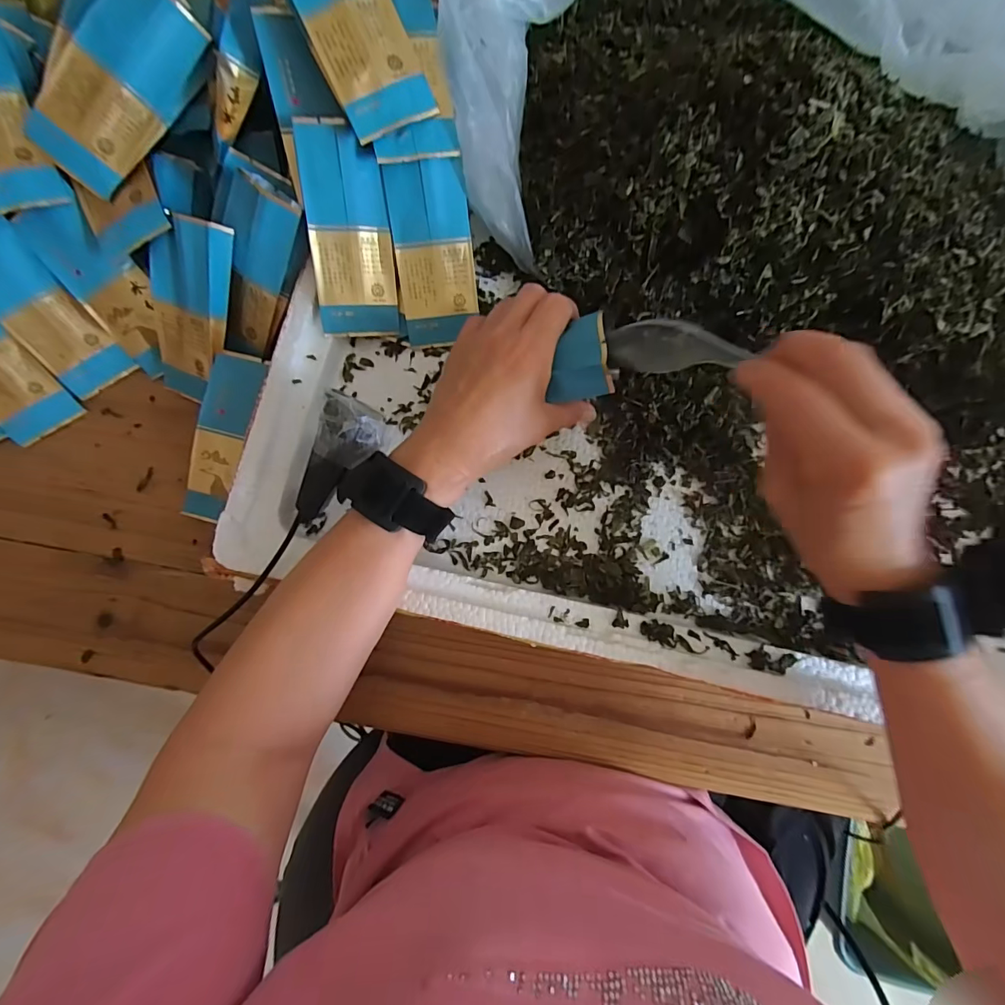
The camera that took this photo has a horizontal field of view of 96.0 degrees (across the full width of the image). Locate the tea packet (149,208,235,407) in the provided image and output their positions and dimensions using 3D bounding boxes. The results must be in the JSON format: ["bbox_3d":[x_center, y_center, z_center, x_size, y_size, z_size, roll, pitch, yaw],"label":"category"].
[{"bbox_3d":[-0.235,-0.144,0.338,0.062,0.017,0.128,29,114,4],"label":"tea packet"}]

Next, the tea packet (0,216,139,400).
[{"bbox_3d":[-0.351,-0.148,0.342,0.052,0.009,0.129,-35,113,-5],"label":"tea packet"}]

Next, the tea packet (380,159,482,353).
[{"bbox_3d":[-0.050,-0.176,0.330,0.056,0.008,0.116,-2,115,0],"label":"tea packet"}]

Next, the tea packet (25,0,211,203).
[{"bbox_3d":[-0.251,-0.272,0.294,0.063,0.011,0.126,38,100,-21],"label":"tea packet"}]

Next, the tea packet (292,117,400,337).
[{"bbox_3d":[-0.106,-0.184,0.316,0.053,0.007,0.127,-7,113,-15],"label":"tea packet"}]

